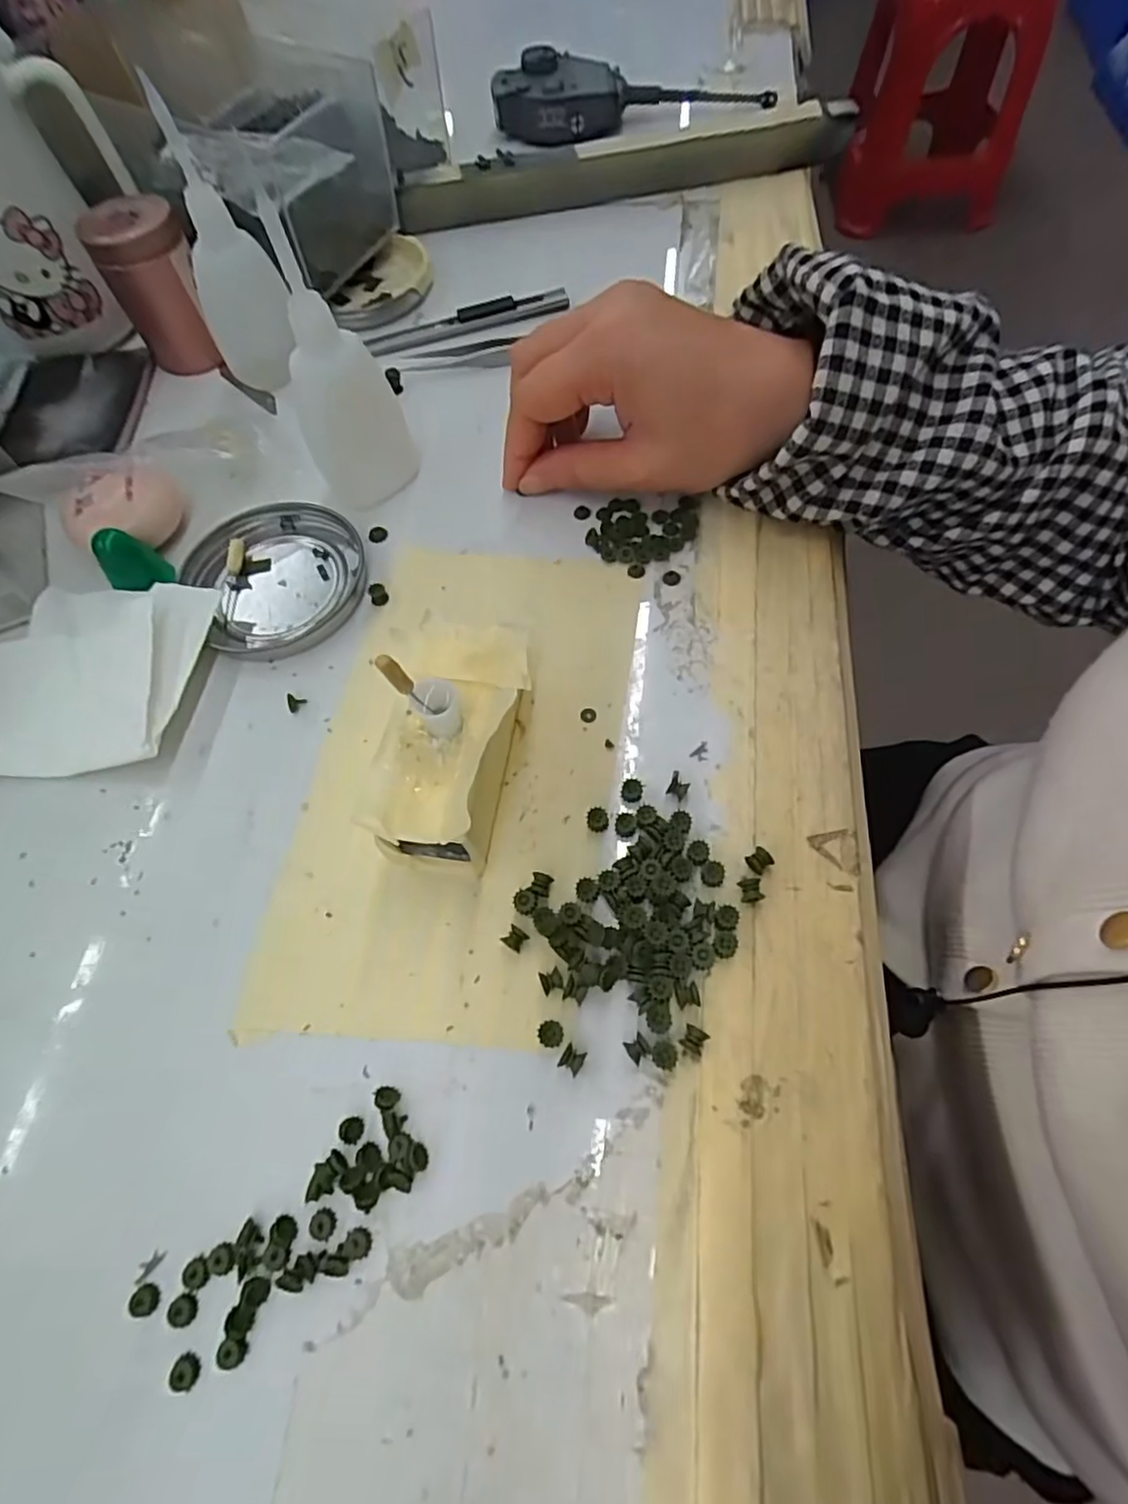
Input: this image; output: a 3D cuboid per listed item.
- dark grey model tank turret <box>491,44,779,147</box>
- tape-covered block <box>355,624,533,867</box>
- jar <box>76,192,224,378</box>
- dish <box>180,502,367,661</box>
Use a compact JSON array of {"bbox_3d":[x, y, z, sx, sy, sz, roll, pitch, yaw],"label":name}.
[{"bbox_3d":[0.045,-0.451,0.442,0.184,0.032,0.049,-15,64,-3],"label":"dark grey model tank turret"},{"bbox_3d":[-0.036,-0.001,0.224,0.039,0.038,0.085,8,65,8],"label":"tape-covered block"},{"bbox_3d":[-0.206,-0.236,0.334,0.042,0.065,0.033,-35,67,-12],"label":"jar"},{"bbox_3d":[-0.123,-0.077,0.283,0.071,0.008,0.076,-2,64,3],"label":"dish"}]

